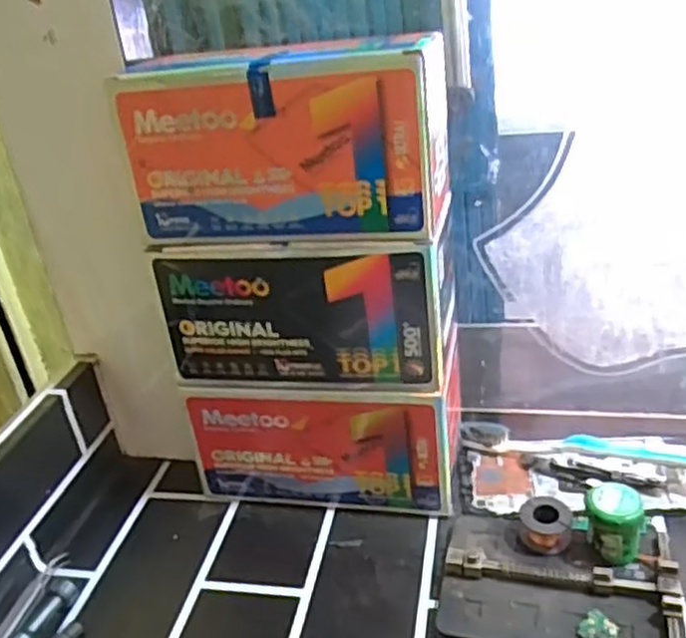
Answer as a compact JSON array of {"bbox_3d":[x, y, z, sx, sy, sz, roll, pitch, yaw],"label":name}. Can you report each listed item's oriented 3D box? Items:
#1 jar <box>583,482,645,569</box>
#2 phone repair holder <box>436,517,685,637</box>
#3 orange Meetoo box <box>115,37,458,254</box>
[{"bbox_3d":[0.157,0.122,0.416,0.030,0.042,0.030,-6,29,3],"label":"jar"},{"bbox_3d":[0.122,0.148,0.408,0.126,0.019,0.093,2,31,16],"label":"phone repair holder"},{"bbox_3d":[-0.028,-0.109,0.420,0.172,0.100,0.093,1,30,14],"label":"orange Meetoo box"}]

